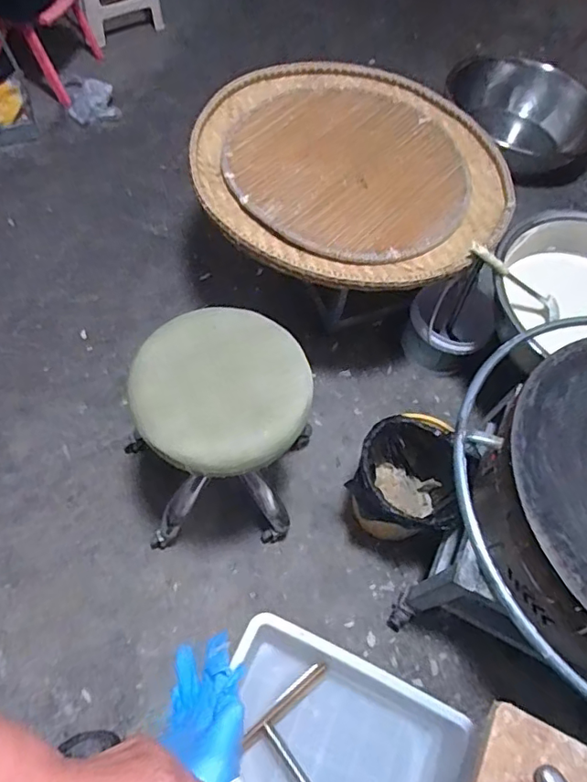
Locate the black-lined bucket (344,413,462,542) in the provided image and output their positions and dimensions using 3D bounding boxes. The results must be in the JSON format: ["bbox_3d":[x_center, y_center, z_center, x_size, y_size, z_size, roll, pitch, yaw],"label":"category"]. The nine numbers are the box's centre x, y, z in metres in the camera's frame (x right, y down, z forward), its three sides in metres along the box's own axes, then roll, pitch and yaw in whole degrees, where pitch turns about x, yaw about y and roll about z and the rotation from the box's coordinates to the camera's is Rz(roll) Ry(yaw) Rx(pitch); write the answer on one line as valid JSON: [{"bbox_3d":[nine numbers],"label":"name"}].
[{"bbox_3d":[0.243,0.222,1.261,0.226,0.279,0.248,3,60,-5],"label":"black-lined bucket"}]

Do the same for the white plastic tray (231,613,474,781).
[{"bbox_3d":[0.050,0.533,0.774,0.355,0.122,0.272,25,60,8],"label":"white plastic tray"}]

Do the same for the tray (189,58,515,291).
[{"bbox_3d":[0.157,-0.556,1.358,0.764,0.082,0.741,3,60,-5],"label":"tray"}]

